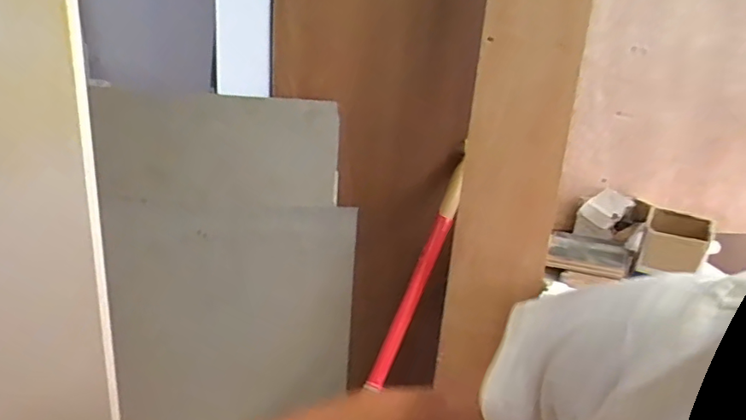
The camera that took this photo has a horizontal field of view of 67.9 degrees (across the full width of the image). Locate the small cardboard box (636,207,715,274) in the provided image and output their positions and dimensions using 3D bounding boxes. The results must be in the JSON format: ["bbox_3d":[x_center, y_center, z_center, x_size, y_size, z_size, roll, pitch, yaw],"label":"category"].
[{"bbox_3d":[0.475,0.054,0.873,0.089,0.061,0.148,16,23,26],"label":"small cardboard box"}]

